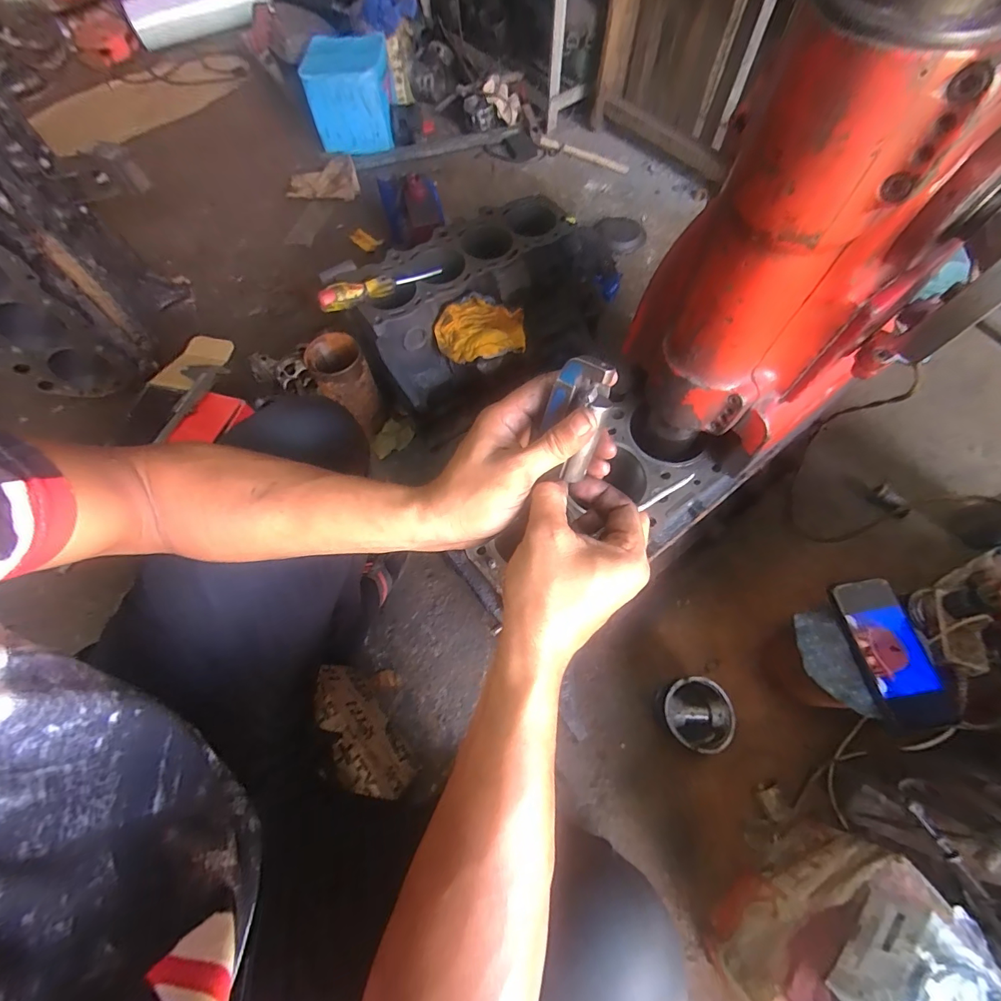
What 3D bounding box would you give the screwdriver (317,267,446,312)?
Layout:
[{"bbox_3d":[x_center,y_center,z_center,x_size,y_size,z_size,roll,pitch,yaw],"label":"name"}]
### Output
[{"bbox_3d":[-0.189,-0.344,0.679,0.197,0.044,0.025,-27,68,-9],"label":"screwdriver"}]

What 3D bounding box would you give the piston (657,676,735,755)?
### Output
[{"bbox_3d":[0.283,0.313,0.636,0.091,0.074,0.092,-1,66,2],"label":"piston"}]

